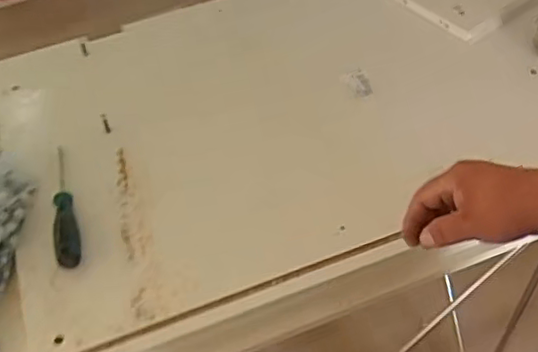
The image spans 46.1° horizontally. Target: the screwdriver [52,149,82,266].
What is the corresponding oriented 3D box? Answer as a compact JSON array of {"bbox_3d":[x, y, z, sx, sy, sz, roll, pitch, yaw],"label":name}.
[{"bbox_3d":[-0.266,0.032,0.811,0.028,0.026,0.190,-16,51,-9],"label":"screwdriver"}]

